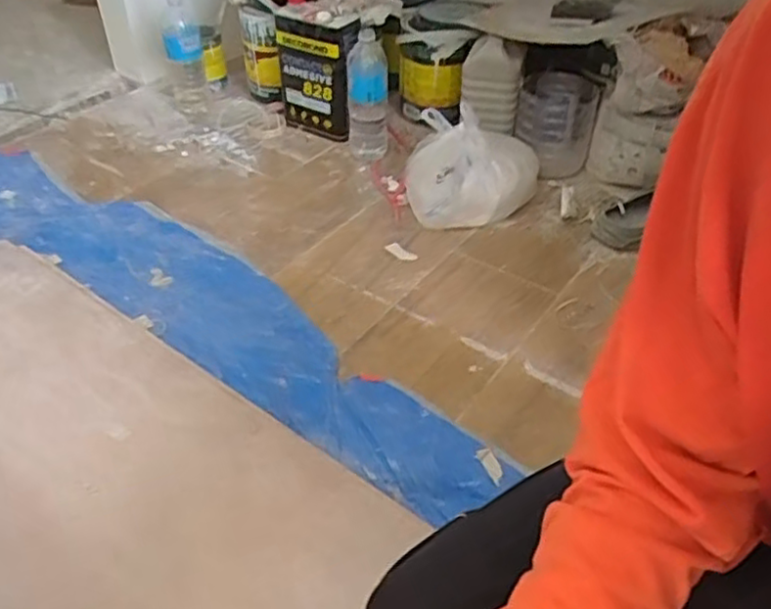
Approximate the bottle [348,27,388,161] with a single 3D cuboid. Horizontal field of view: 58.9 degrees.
[{"bbox_3d":[-0.033,-0.404,1.347,0.075,0.242,0.069,-2,42,-1],"label":"bottle"}]

